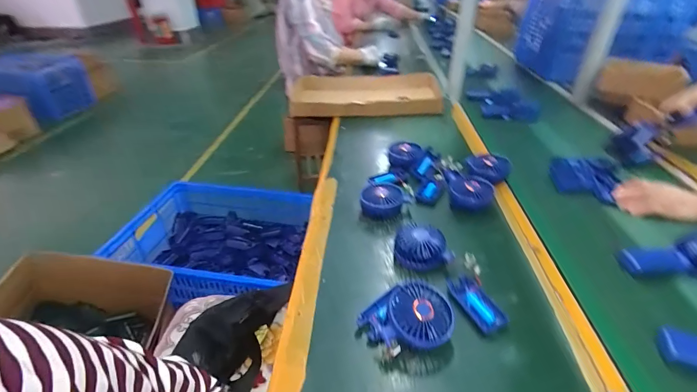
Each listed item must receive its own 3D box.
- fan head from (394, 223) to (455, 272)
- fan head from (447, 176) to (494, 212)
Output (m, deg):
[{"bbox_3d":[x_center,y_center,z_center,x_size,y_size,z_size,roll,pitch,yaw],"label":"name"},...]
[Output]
[{"bbox_3d":[0.126,0.088,0.584,0.095,0.046,0.074,6,35,8],"label":"fan head"},{"bbox_3d":[0.251,-0.006,0.712,0.085,0.045,0.090,12,36,16],"label":"fan head"}]

